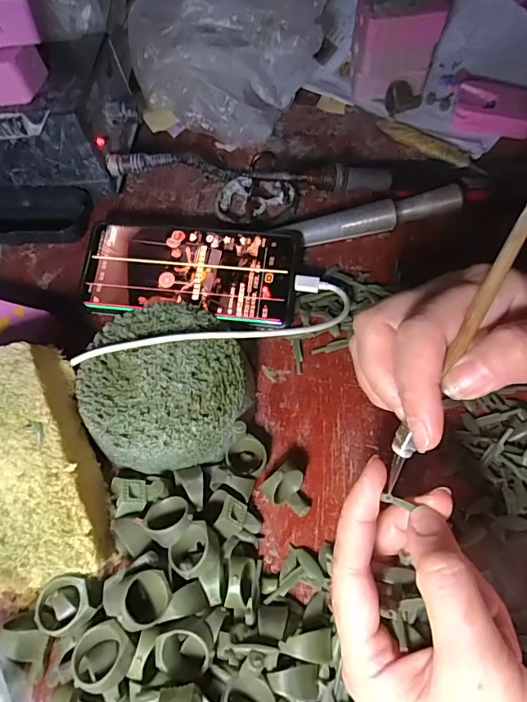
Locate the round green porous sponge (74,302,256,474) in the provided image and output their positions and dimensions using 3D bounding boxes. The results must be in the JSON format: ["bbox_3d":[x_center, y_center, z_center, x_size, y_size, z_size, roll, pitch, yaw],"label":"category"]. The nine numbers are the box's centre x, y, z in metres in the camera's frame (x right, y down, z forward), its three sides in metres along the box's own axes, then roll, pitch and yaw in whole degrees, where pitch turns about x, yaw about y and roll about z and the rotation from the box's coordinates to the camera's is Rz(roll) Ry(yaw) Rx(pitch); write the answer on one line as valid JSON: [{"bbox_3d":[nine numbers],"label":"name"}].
[{"bbox_3d":[-0.062,0.025,0.295,0.099,0.045,0.100,-1,60,2],"label":"round green porous sponge"}]

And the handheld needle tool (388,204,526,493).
[{"bbox_3d":[0.085,-0.013,0.190,0.009,0.004,0.154,28,99,17],"label":"handheld needle tool"}]

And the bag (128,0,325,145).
[{"bbox_3d":[-0.019,-0.248,0.368,0.169,0.171,0.057,-10,60,-4],"label":"bag"}]

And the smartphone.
[{"bbox_3d":[-0.054,-0.062,0.351,0.160,0.006,0.078,5,77,6],"label":"smartphone"}]

